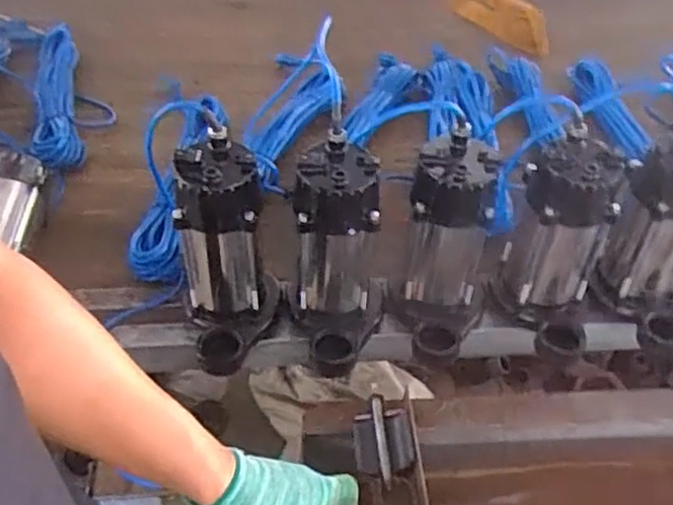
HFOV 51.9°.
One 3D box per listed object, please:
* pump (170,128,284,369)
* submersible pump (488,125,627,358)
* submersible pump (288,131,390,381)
[{"bbox_3d":[-0.121,0.004,0.779,0.110,0.228,0.156,-8,47,-11],"label":"pump"},{"bbox_3d":[0.259,0.001,0.805,0.109,0.223,0.147,-1,46,-4],"label":"submersible pump"},{"bbox_3d":[-0.001,0.017,0.786,0.113,0.251,0.145,10,46,7],"label":"submersible pump"}]

